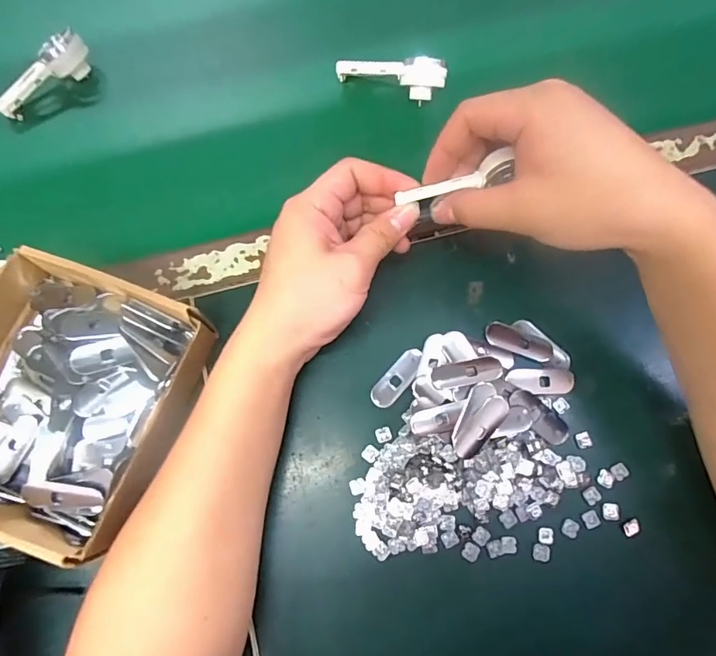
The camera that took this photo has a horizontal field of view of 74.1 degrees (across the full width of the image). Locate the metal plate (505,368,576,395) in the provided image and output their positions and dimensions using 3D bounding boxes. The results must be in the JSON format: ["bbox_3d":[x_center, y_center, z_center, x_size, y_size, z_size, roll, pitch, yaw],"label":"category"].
[{"bbox_3d":[0.134,0.039,0.346,0.049,0.004,0.018,0,76,2],"label":"metal plate"}]

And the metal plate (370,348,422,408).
[{"bbox_3d":[0.029,0.037,0.350,0.018,0.005,0.049,41,81,10],"label":"metal plate"}]

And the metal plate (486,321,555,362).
[{"bbox_3d":[0.121,0.011,0.356,0.050,0.006,0.019,27,79,8],"label":"metal plate"}]

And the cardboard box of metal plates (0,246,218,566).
[{"bbox_3d":[-0.197,0.047,0.326,0.156,0.060,0.168,20,78,6],"label":"cardboard box of metal plates"}]

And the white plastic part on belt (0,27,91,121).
[{"bbox_3d":[-0.277,-0.220,0.417,0.020,0.031,0.092,44,80,12],"label":"white plastic part on belt"}]

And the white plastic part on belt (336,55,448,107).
[{"bbox_3d":[0.028,-0.213,0.402,0.093,0.023,0.024,7,77,3],"label":"white plastic part on belt"}]

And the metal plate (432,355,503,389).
[{"bbox_3d":[0.079,0.033,0.343,0.050,0.009,0.018,-9,76,-1],"label":"metal plate"}]

